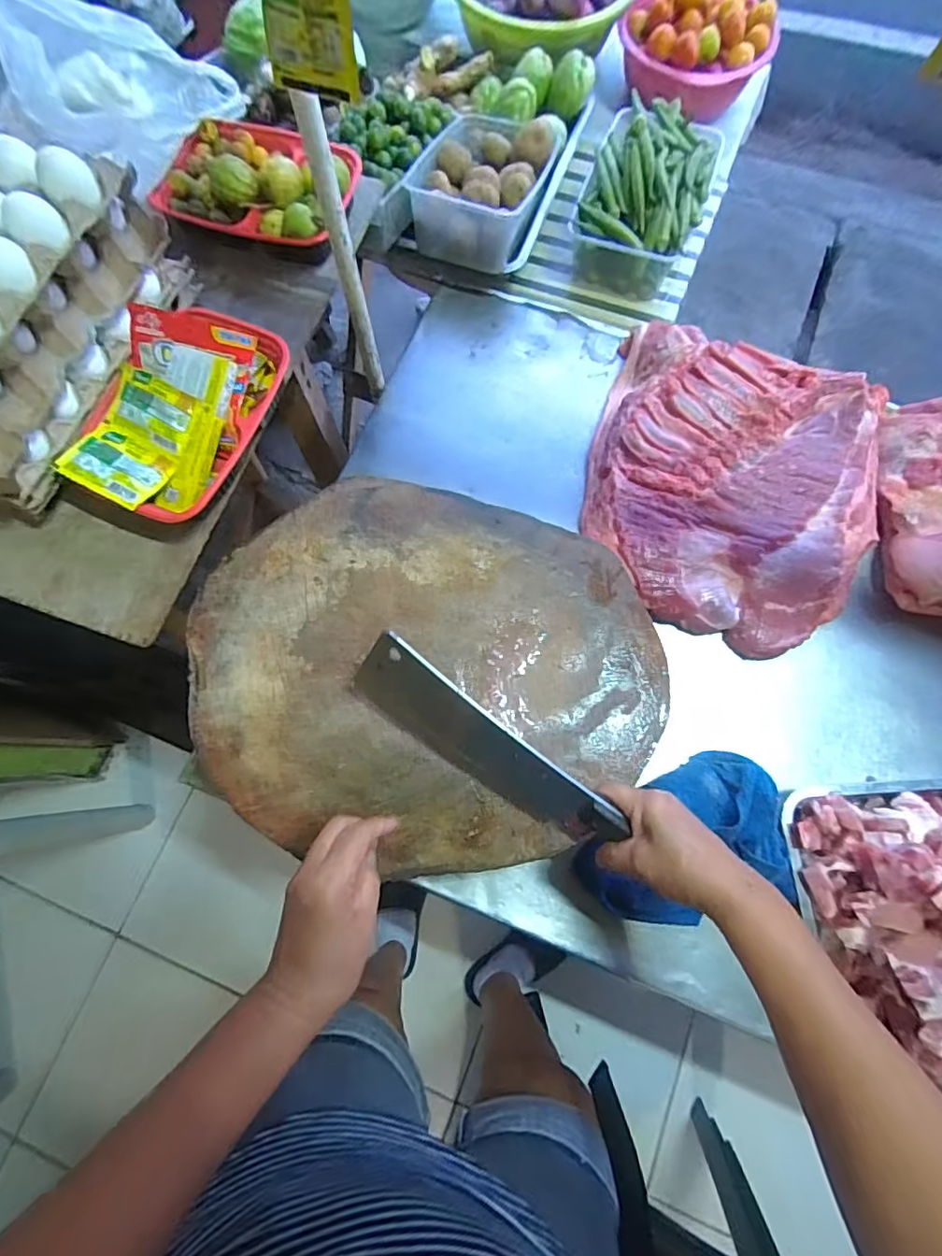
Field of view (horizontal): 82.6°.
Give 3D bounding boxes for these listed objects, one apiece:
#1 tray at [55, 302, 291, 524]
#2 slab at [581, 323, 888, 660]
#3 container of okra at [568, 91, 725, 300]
[{"bbox_3d":[-0.276,-0.206,0.510,0.139,0.059,0.208,22,77,5],"label":"tray"},{"bbox_3d":[0.311,-0.169,0.655,0.348,0.062,0.357,23,77,6],"label":"slab"},{"bbox_3d":[0.246,-0.611,0.742,0.159,0.114,0.238,23,78,6],"label":"container of okra"}]

